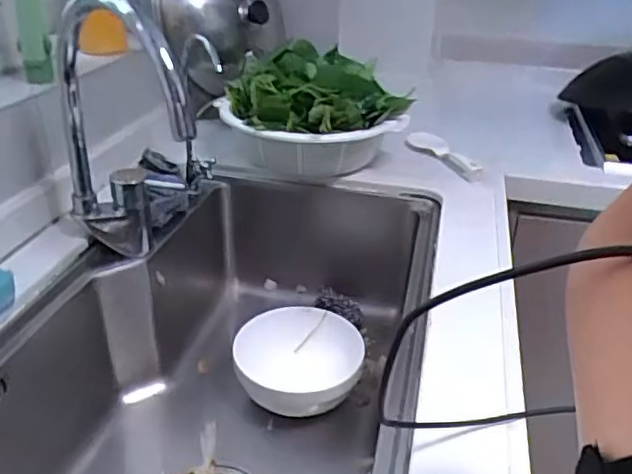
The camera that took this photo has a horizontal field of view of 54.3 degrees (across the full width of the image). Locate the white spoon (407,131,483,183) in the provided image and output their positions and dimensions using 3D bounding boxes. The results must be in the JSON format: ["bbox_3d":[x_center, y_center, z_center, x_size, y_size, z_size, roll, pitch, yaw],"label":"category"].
[{"bbox_3d":[0.222,-0.141,1.048,0.068,0.015,0.180,-14,40,-28],"label":"white spoon"}]

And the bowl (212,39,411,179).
[{"bbox_3d":[-0.010,-0.203,0.983,0.267,0.181,0.234,-5,29,-13],"label":"bowl"}]

